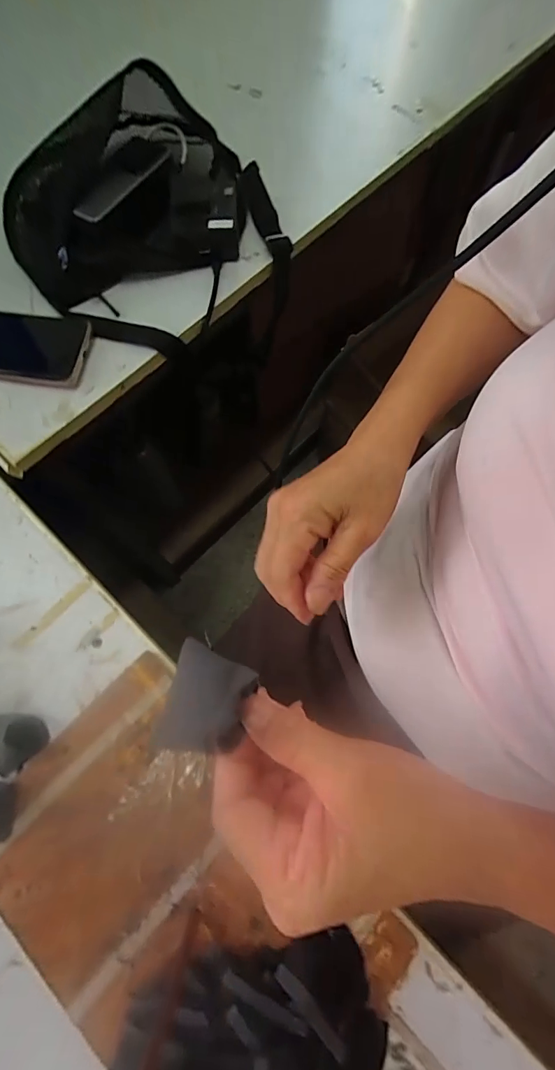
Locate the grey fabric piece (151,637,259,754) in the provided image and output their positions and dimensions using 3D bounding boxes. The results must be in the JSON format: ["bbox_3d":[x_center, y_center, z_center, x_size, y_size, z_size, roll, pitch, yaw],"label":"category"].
[{"bbox_3d":[-0.027,0.068,0.168,0.032,0.018,0.041,4,47,8],"label":"grey fabric piece"}]

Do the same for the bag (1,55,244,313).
[{"bbox_3d":[-0.163,-0.377,0.435,0.246,0.072,0.213,-21,74,-6],"label":"bag"}]

